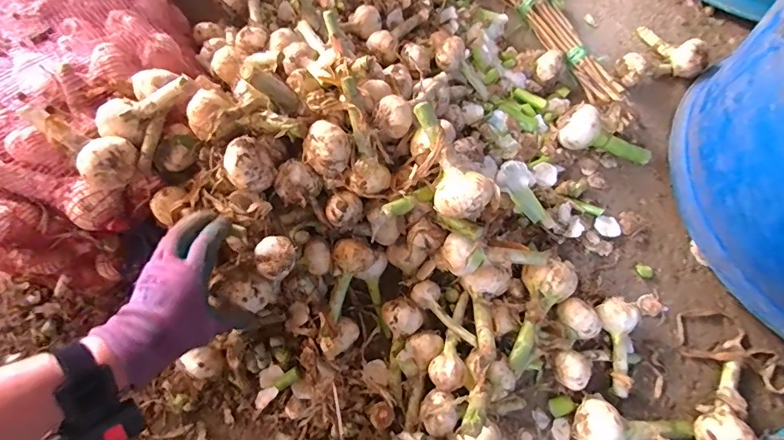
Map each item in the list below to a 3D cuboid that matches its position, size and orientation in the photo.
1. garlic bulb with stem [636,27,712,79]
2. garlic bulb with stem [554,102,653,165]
[{"bbox_3d":[0.462,-0.292,0.689,0.053,0.062,0.135,-25,70,-10],"label":"garlic bulb with stem"},{"bbox_3d":[0.319,-0.117,0.609,0.146,0.050,0.054,21,68,-10],"label":"garlic bulb with stem"}]

